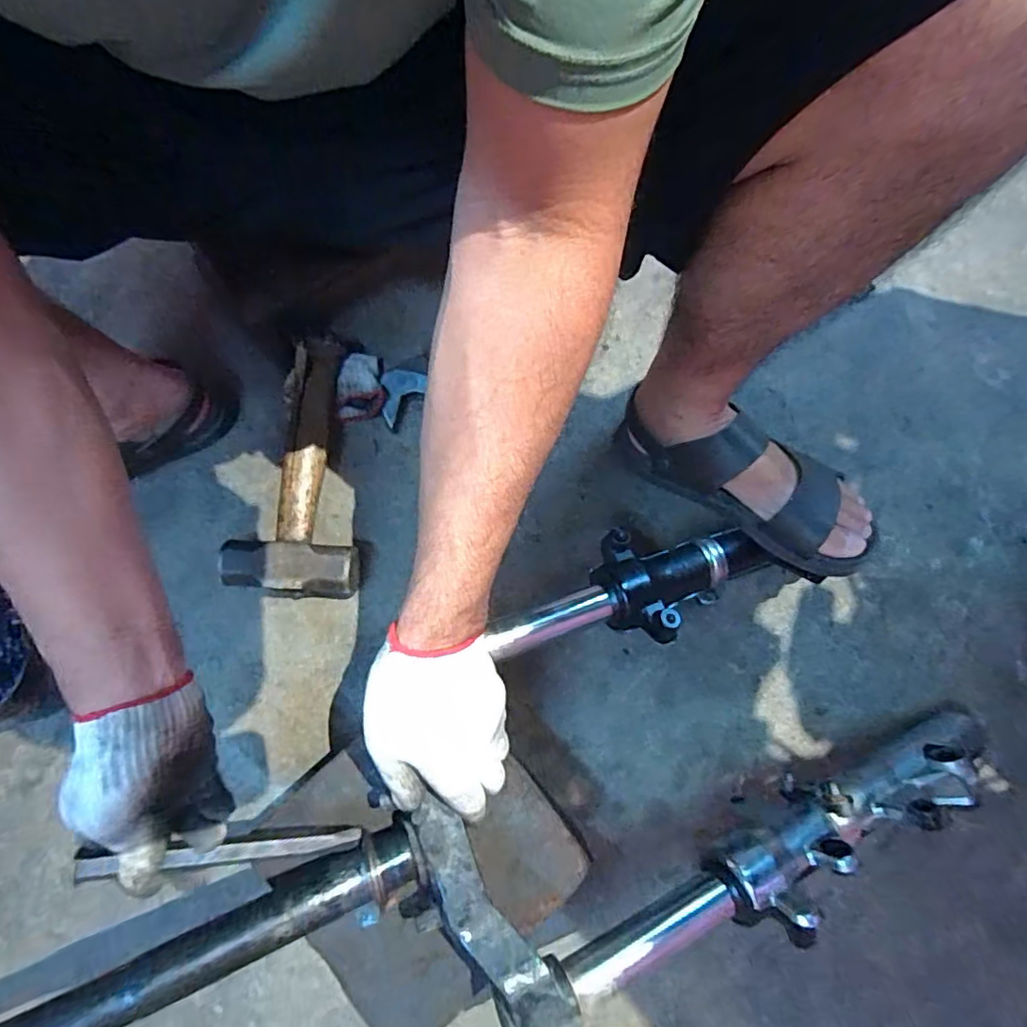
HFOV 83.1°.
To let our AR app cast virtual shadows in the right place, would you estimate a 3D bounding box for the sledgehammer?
[{"bbox_3d":[-0.212,-0.046,0.587,0.120,0.051,0.255,1,77,-1],"label":"sledgehammer"}]

